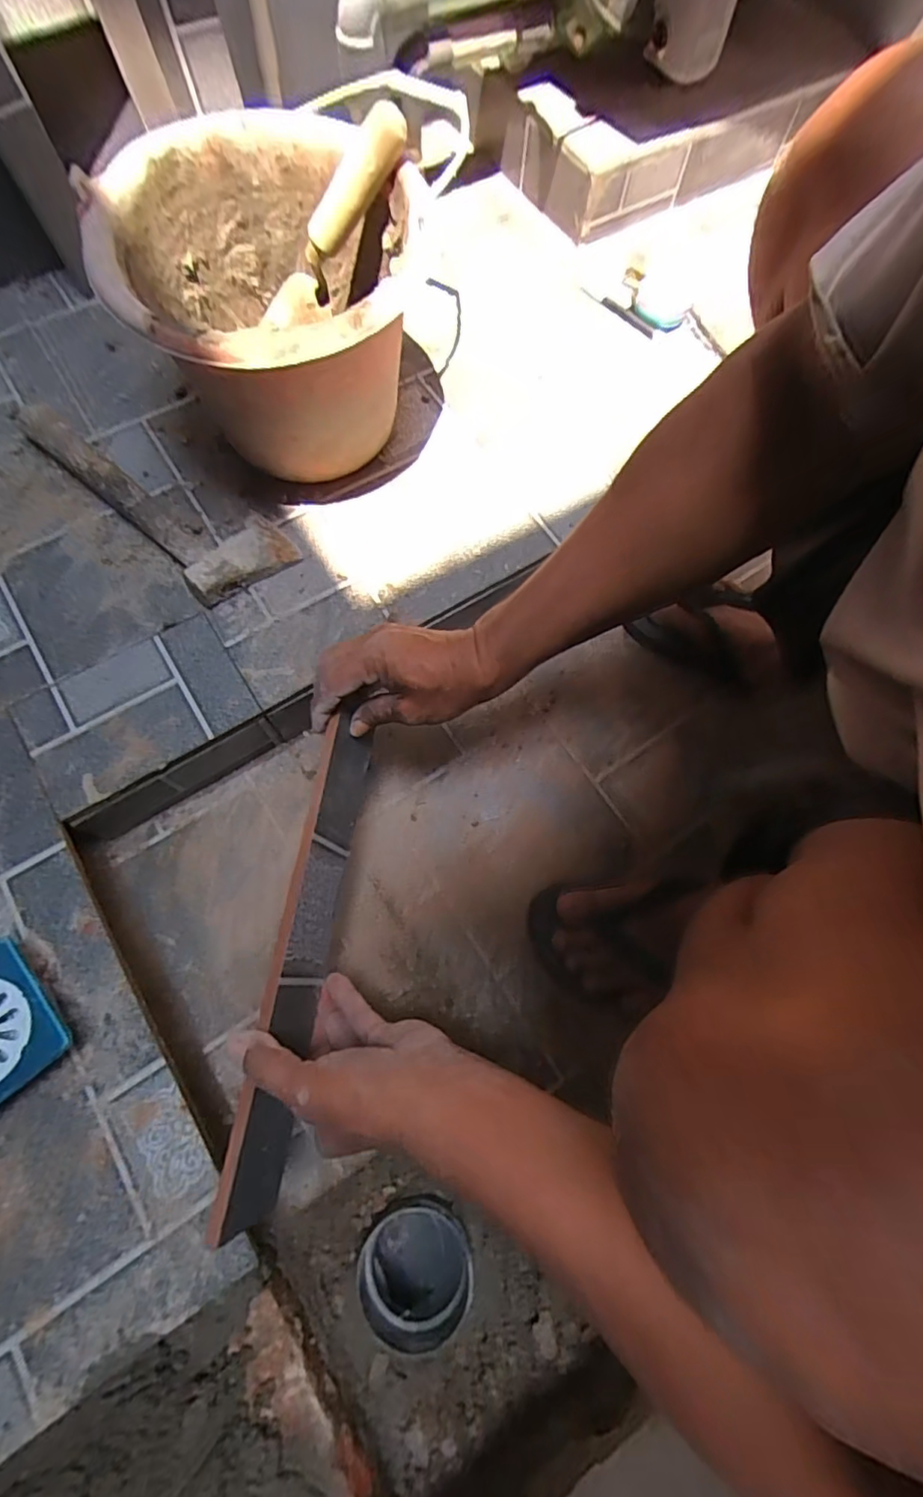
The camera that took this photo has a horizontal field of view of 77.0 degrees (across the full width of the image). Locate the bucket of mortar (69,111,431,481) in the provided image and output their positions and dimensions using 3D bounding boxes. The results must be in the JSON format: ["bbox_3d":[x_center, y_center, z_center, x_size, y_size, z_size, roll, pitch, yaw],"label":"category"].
[{"bbox_3d":[-0.172,-0.403,0.557,0.253,0.197,0.286,-9,71,-7],"label":"bucket of mortar"}]

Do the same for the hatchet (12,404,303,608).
[{"bbox_3d":[-0.312,-0.270,0.593,0.311,0.032,0.104,42,75,11],"label":"hatchet"}]

